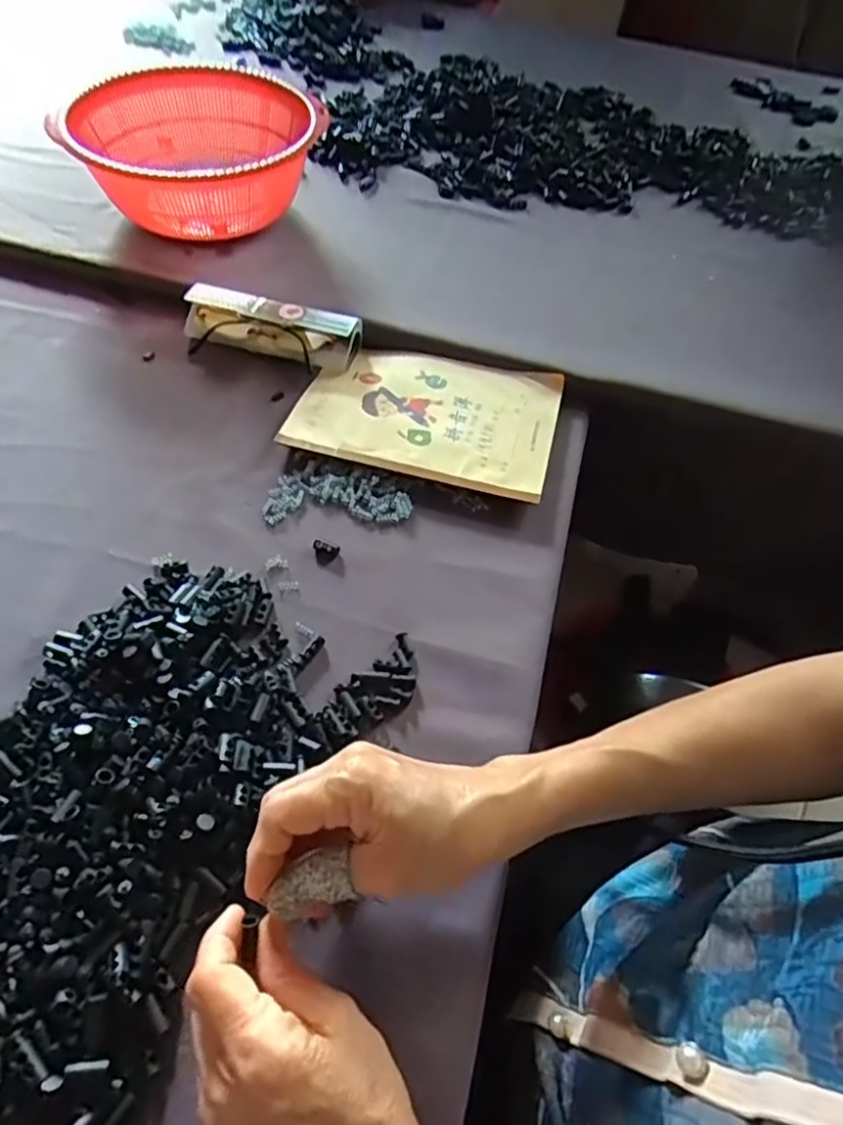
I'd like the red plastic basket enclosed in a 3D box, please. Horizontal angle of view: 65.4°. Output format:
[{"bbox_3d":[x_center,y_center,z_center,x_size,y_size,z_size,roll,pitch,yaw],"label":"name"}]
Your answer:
[{"bbox_3d":[-0.225,-0.387,0.640,0.206,0.095,0.199,20,57,10],"label":"red plastic basket"}]

